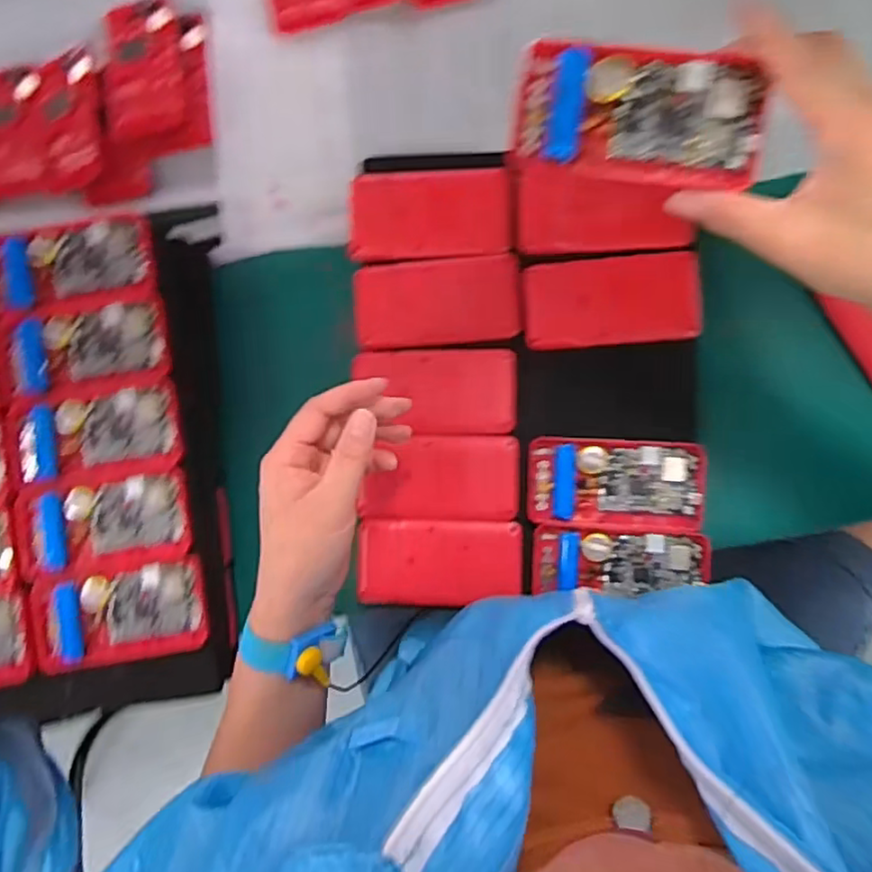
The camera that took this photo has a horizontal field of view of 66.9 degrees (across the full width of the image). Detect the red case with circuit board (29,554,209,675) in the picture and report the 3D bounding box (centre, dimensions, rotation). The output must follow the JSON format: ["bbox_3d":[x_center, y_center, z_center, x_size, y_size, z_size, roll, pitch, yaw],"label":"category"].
[{"bbox_3d":[-0.222,0.126,0.464,0.119,0.017,0.065,-9,86,7],"label":"red case with circuit board"}]

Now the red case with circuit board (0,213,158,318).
[{"bbox_3d":[-0.264,-0.124,0.480,0.116,0.017,0.067,-11,85,7],"label":"red case with circuit board"}]

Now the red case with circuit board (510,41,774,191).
[{"bbox_3d":[0.101,-0.160,0.333,0.118,0.022,0.060,10,88,8],"label":"red case with circuit board"}]

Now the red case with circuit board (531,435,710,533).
[{"bbox_3d":[0.130,0.035,0.479,0.122,0.013,0.064,3,87,8],"label":"red case with circuit board"}]

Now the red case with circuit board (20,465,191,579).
[{"bbox_3d":[-0.236,0.063,0.469,0.121,0.013,0.064,-9,86,7],"label":"red case with circuit board"}]

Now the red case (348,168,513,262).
[{"bbox_3d":[-0.004,-0.164,0.489,0.117,0.015,0.065,-3,86,7],"label":"red case"}]

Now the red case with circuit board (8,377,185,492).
[{"bbox_3d":[-0.245,0.000,0.474,0.121,0.015,0.063,-11,85,7],"label":"red case with circuit board"}]

